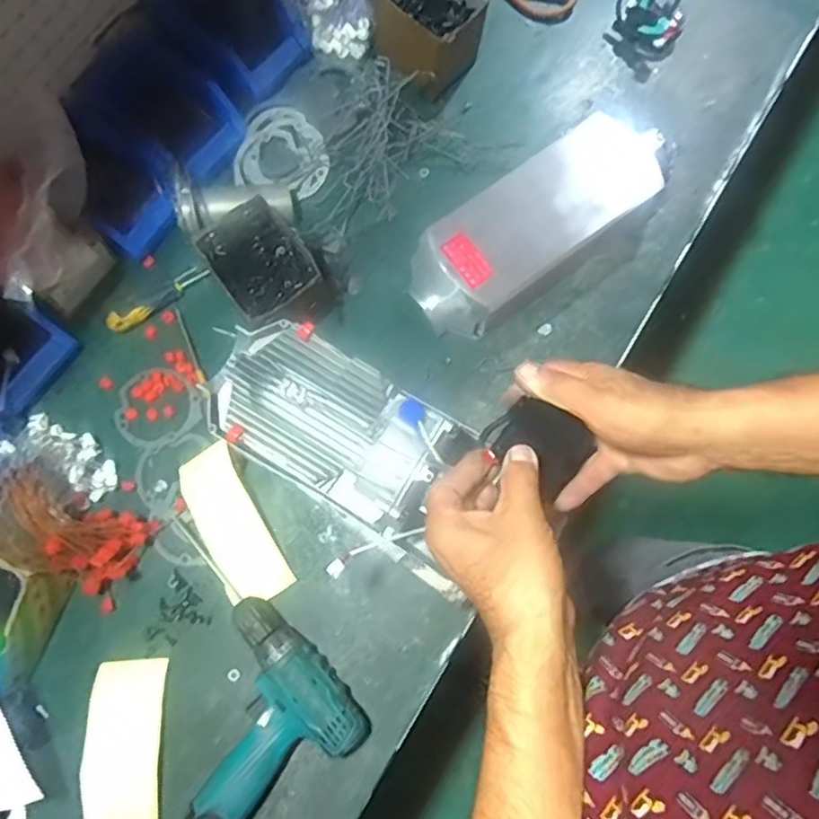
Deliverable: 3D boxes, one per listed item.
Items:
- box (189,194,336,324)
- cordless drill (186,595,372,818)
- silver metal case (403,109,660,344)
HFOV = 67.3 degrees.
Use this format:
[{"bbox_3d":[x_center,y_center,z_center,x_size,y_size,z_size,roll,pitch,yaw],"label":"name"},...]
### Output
[{"bbox_3d":[-0.165,-0.163,0.732,0.114,0.082,0.144,-36,78,-7],"label":"box"},{"bbox_3d":[-0.174,0.328,0.646,0.202,0.049,0.189,-40,79,-8],"label":"cordless drill"},{"bbox_3d":[0.156,-0.228,0.760,0.350,0.070,0.127,-37,78,-8],"label":"silver metal case"}]

